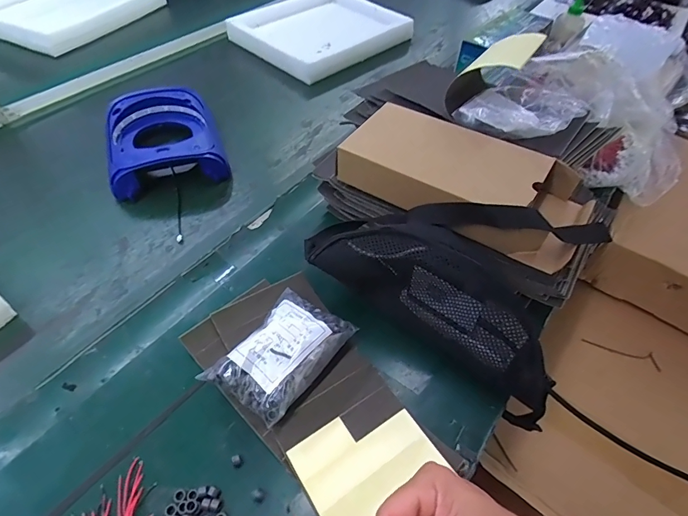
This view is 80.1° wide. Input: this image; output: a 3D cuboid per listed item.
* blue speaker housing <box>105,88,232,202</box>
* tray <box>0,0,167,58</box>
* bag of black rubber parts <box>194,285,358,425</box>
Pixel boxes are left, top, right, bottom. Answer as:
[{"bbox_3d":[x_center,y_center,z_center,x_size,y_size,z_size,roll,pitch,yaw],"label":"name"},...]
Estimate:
[{"bbox_3d":[-0.296,-0.195,0.678,0.182,0.073,0.208,-15,52,-13],"label":"blue speaker housing"},{"bbox_3d":[-0.661,-0.601,0.973,0.291,0.063,0.356,22,52,16],"label":"tray"},{"bbox_3d":[-0.067,0.100,0.434,0.096,0.054,0.134,31,56,23],"label":"bag of black rubber parts"}]

